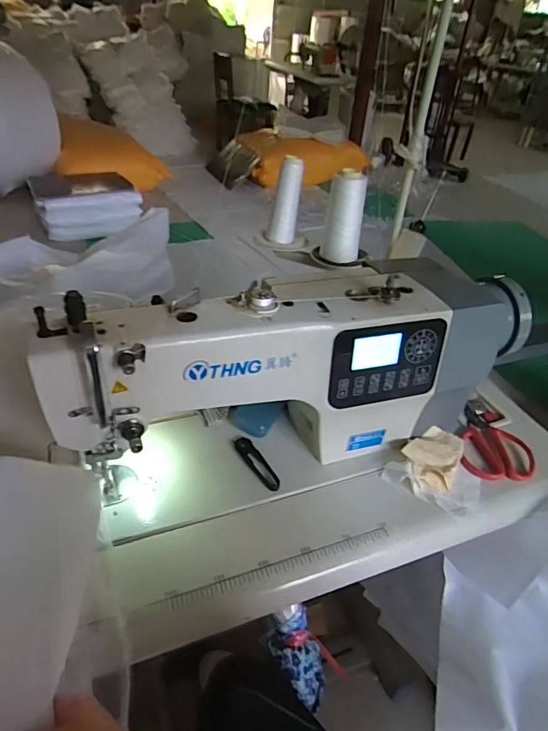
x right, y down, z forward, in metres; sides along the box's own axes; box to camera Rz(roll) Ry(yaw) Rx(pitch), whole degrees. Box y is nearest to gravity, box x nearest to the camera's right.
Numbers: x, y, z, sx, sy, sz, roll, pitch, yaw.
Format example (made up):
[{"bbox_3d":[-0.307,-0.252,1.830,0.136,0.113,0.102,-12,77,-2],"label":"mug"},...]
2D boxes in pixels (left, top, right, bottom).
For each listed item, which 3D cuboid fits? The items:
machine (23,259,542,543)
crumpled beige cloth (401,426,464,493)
[{"bbox_3d":[0.039,0.009,0.609,0.579,0.235,0.164,-12,41,-21],"label":"machine"},{"bbox_3d":[0.223,0.121,0.660,0.070,0.025,0.113,23,41,22],"label":"crumpled beige cloth"}]

